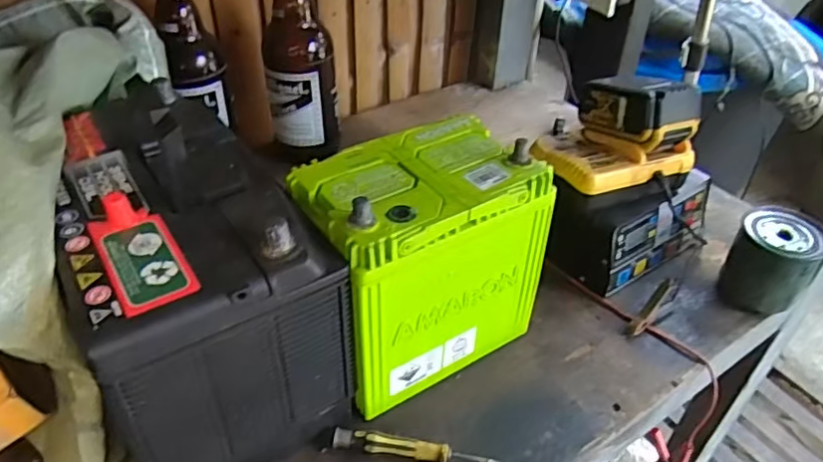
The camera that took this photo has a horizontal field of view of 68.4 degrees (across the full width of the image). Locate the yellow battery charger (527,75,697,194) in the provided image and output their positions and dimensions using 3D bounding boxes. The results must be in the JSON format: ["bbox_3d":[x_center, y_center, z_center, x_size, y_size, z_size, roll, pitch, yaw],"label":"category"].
[{"bbox_3d":[0.209,-0.108,0.623,0.140,0.093,0.108,-15,43,-20],"label":"yellow battery charger"}]

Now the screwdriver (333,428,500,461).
[{"bbox_3d":[0.003,0.183,0.506,0.136,0.018,0.014,6,39,4],"label":"screwdriver"}]

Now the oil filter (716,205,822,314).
[{"bbox_3d":[0.383,0.032,0.645,0.080,0.089,0.079,30,47,29],"label":"oil filter"}]

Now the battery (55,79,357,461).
[{"bbox_3d":[-0.185,0.040,0.519,0.166,0.214,0.278,-20,44,-25],"label":"battery"}]

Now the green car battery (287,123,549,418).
[{"bbox_3d":[0.006,0.029,0.550,0.193,0.201,0.128,-21,45,-26],"label":"green car battery"}]

